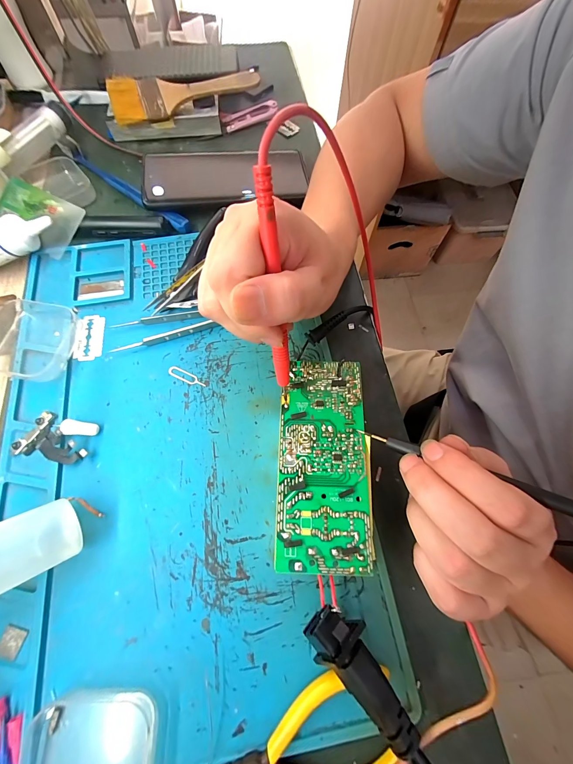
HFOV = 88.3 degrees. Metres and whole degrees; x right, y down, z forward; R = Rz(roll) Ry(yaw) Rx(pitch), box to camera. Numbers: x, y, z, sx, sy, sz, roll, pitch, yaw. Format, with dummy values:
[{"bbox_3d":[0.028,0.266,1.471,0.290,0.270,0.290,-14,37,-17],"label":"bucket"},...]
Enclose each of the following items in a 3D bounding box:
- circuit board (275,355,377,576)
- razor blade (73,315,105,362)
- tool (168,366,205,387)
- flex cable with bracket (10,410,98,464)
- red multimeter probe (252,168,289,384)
[{"bbox_3d":[0.024,0.051,0.202,0.057,0.025,0.130,2,69,0],"label":"circuit board"},{"bbox_3d":[-0.165,-0.037,0.246,0.022,0.004,0.042,-7,69,-4],"label":"razor blade"},{"bbox_3d":[-0.079,-0.005,0.234,0.033,0.004,0.008,23,70,8],"label":"tool"},{"bbox_3d":[-0.164,0.040,0.211,0.052,0.009,0.031,10,69,3],"label":"flex cable with bracket"},{"bbox_3d":[-0.005,-0.042,0.154,0.008,0.115,0.009,-9,45,-5],"label":"red multimeter probe"}]

